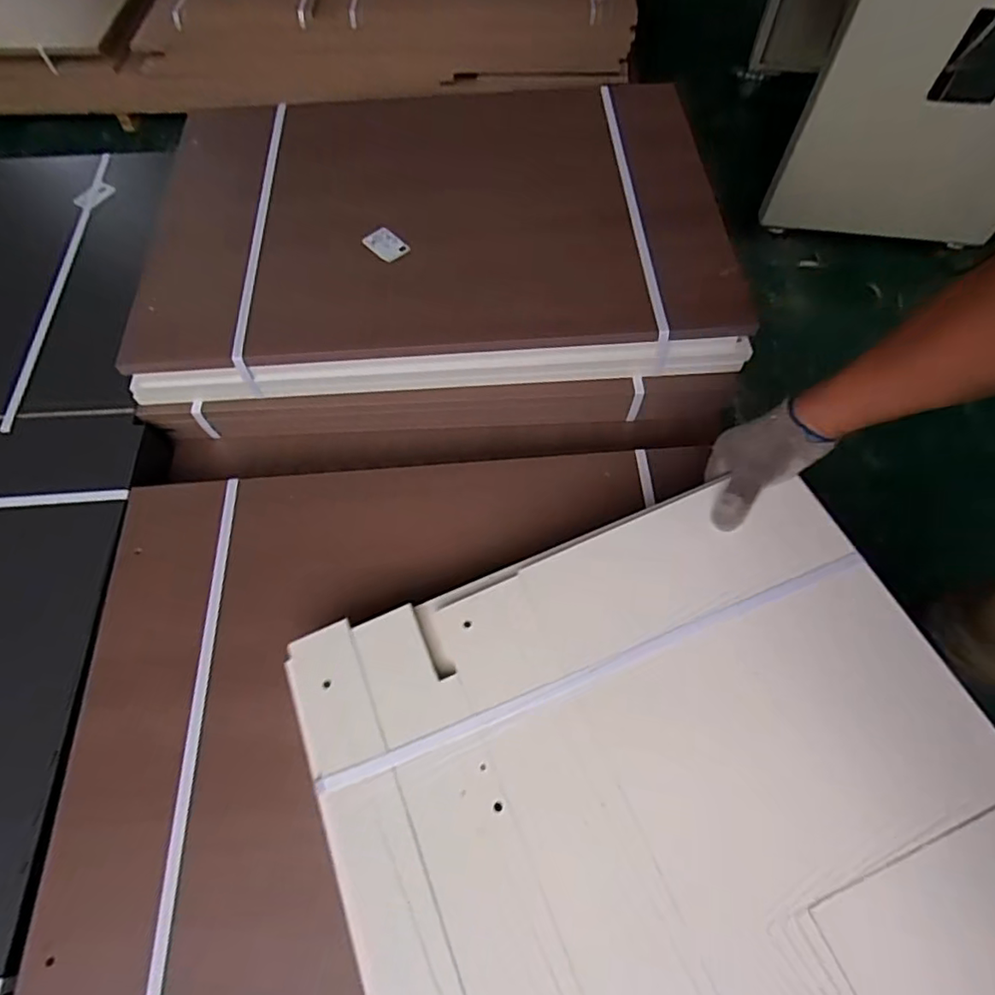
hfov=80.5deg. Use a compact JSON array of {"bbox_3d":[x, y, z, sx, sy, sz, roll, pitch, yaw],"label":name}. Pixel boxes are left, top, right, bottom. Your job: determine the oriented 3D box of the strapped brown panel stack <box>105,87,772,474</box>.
[{"bbox_3d":[-0.083,-0.364,0.922,0.809,0.215,0.589,-3,63,0],"label":"strapped brown panel stack"}]

